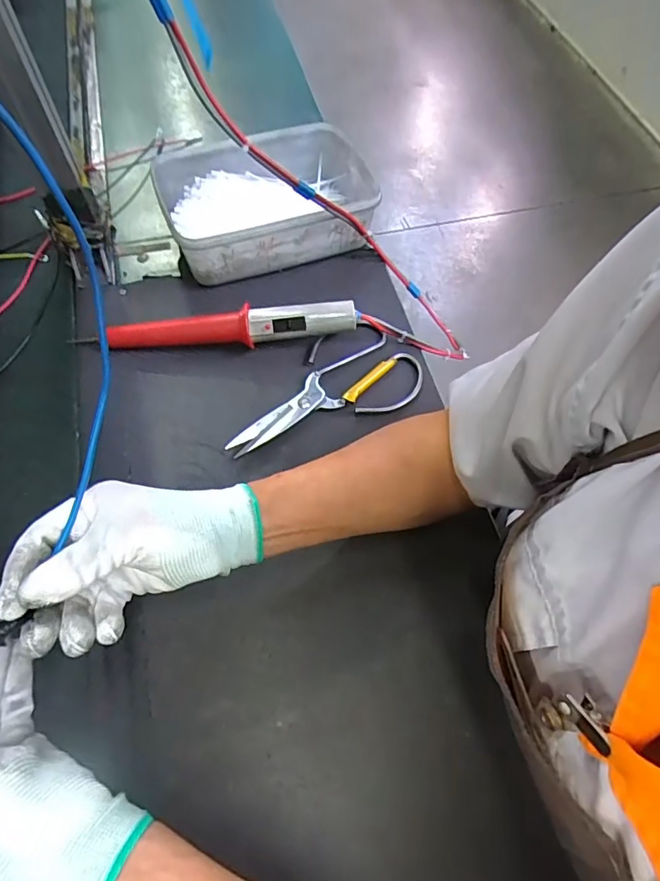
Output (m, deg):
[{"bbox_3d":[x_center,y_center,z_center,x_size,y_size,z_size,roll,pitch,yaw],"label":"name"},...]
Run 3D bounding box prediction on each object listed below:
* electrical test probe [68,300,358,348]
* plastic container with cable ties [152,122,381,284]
[{"bbox_3d":[-0.106,-0.110,0.500,0.260,0.042,0.029,-2,64,-3],"label":"electrical test probe"},{"bbox_3d":[-0.072,-0.266,0.571,0.222,0.074,0.165,-19,66,-11],"label":"plastic container with cable ties"}]

